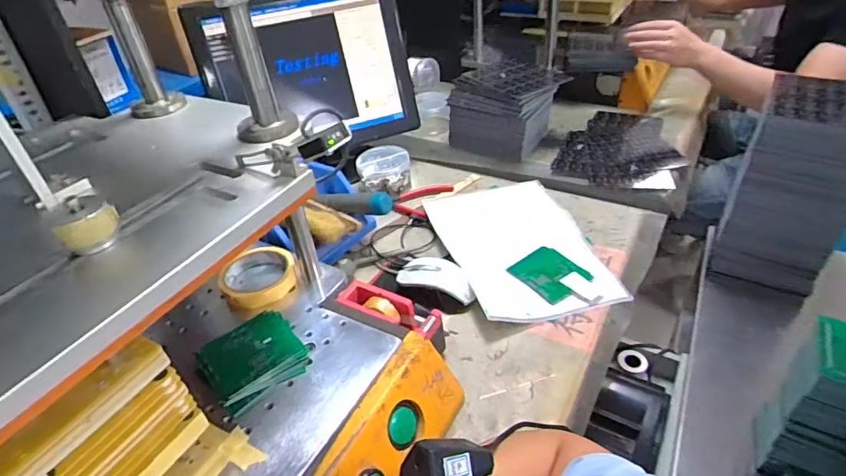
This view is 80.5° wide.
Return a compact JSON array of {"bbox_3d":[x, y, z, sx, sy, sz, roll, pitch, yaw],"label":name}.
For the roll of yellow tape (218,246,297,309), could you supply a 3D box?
[{"bbox_3d":[-0.207,0.049,0.629,0.090,0.029,0.090,-3,38,2],"label":"roll of yellow tape"}]

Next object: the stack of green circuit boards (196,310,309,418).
[{"bbox_3d":[-0.177,0.123,0.522,0.097,0.020,0.091,-30,45,-28],"label":"stack of green circuit boards"}]

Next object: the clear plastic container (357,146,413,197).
[{"bbox_3d":[-0.070,-0.123,0.905,0.095,0.057,0.075,-9,38,-5],"label":"clear plastic container"}]

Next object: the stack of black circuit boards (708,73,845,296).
[{"bbox_3d":[0.563,-0.073,0.756,0.147,0.290,0.162,24,46,31],"label":"stack of black circuit boards"}]

